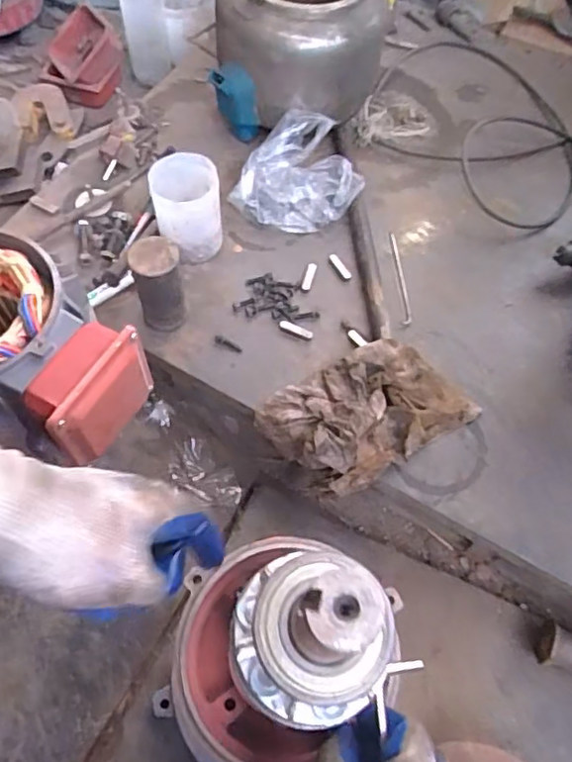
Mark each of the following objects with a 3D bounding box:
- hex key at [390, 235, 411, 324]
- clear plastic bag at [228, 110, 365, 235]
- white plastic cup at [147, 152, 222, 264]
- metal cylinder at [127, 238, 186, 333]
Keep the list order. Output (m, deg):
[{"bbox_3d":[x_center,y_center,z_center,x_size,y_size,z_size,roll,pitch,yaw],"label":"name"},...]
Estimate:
[{"bbox_3d":[0.141,-0.126,0.725,0.014,0.014,0.143,0,63,-2],"label":"hex key"},{"bbox_3d":[0.018,-0.253,0.739,0.122,0.077,0.153,42,69,18],"label":"clear plastic bag"},{"bbox_3d":[-0.115,-0.201,0.696,0.077,0.104,0.082,1,63,-2],"label":"white plastic cup"},{"bbox_3d":[-0.136,-0.102,0.638,0.048,0.105,0.055,-12,64,-8],"label":"metal cylinder"}]

